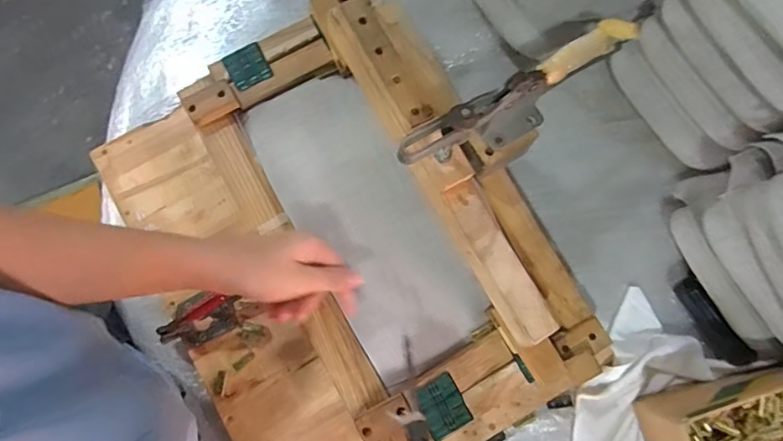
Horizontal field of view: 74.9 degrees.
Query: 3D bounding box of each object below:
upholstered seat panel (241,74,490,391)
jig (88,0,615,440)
[{"bbox_3d":[-0.033,-0.007,0.574,0.140,0.030,0.350,-29,80,-4],"label":"upholstered seat panel"},{"bbox_3d":[-0.056,0.024,0.563,0.424,0.145,0.526,-30,80,-5],"label":"jig"}]

